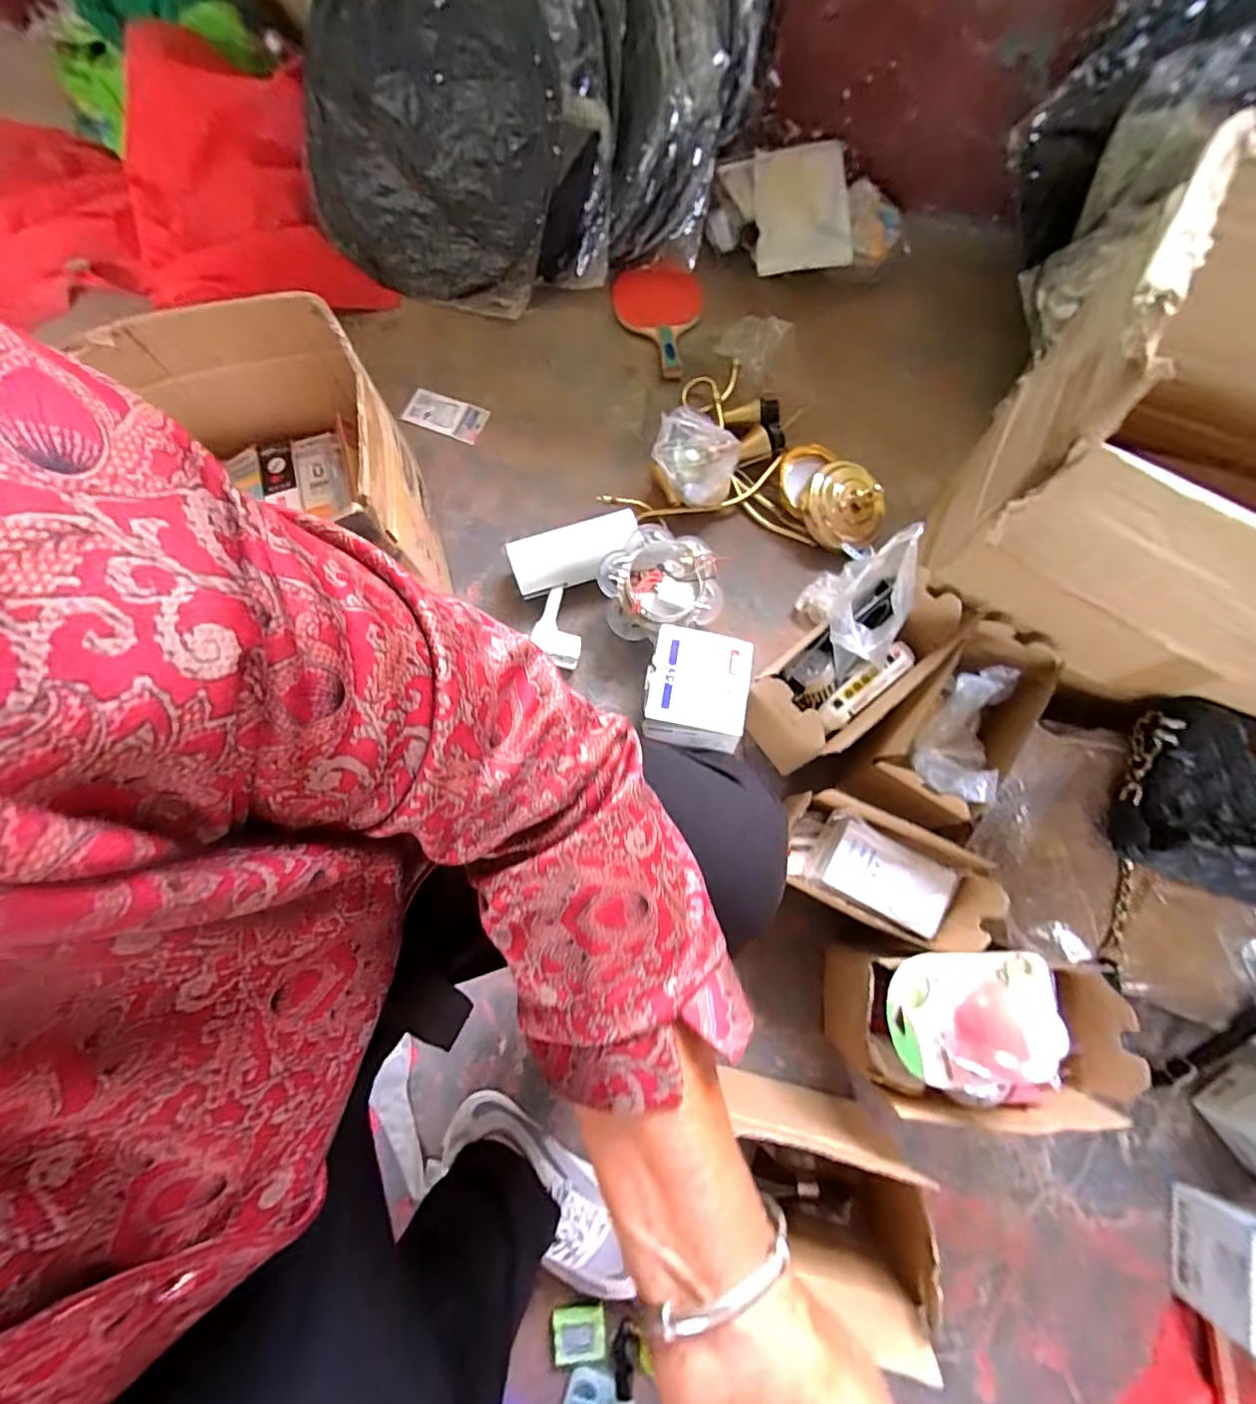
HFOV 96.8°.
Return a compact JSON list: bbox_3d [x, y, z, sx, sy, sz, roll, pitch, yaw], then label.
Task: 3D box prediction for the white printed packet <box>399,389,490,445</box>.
[{"bbox_3d":[-0.292,-0.453,0.884,0.123,0.008,0.059,18,81,-2],"label":"white printed packet"}]

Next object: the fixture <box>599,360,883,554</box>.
[{"bbox_3d":[0.201,-0.351,0.795,0.351,0.127,0.302,29,77,9],"label":"fixture"}]

